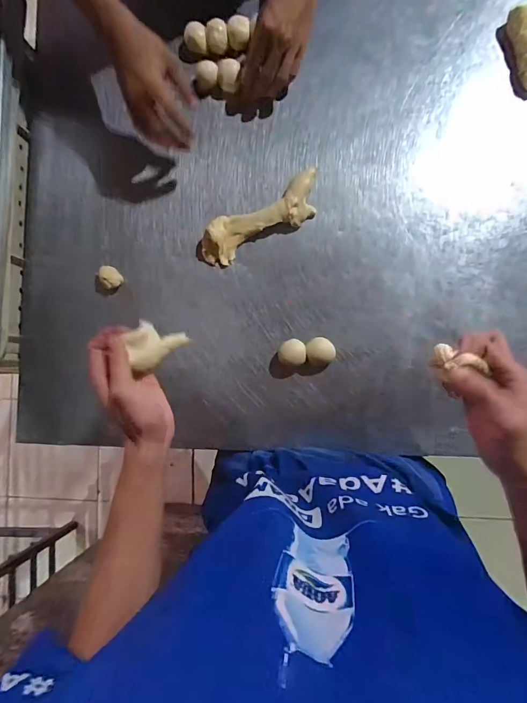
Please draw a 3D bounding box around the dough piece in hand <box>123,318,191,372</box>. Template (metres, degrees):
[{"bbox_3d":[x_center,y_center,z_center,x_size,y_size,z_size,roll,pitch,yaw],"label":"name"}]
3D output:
[{"bbox_3d":[-0.120,-0.004,0.419,0.036,0.072,0.051,8,88,8],"label":"dough piece in hand"}]

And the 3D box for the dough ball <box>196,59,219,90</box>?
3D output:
[{"bbox_3d":[-0.090,-0.447,0.596,0.035,0.030,0.029,-10,85,7],"label":"dough ball"}]

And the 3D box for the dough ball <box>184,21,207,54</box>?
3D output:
[{"bbox_3d":[-0.110,-0.509,0.597,0.036,0.026,0.036,0,87,8],"label":"dough ball"}]

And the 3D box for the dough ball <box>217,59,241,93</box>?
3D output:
[{"bbox_3d":[-0.056,-0.439,0.589,0.034,0.033,0.039,11,88,8],"label":"dough ball"}]

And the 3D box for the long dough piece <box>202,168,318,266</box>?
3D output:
[{"bbox_3d":[-0.004,-0.204,0.569,0.203,0.032,0.064,-26,84,6],"label":"long dough piece"}]

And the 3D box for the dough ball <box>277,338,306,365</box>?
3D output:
[{"bbox_3d":[0.044,0.001,0.554,0.040,0.023,0.038,0,87,8],"label":"dough ball"}]

